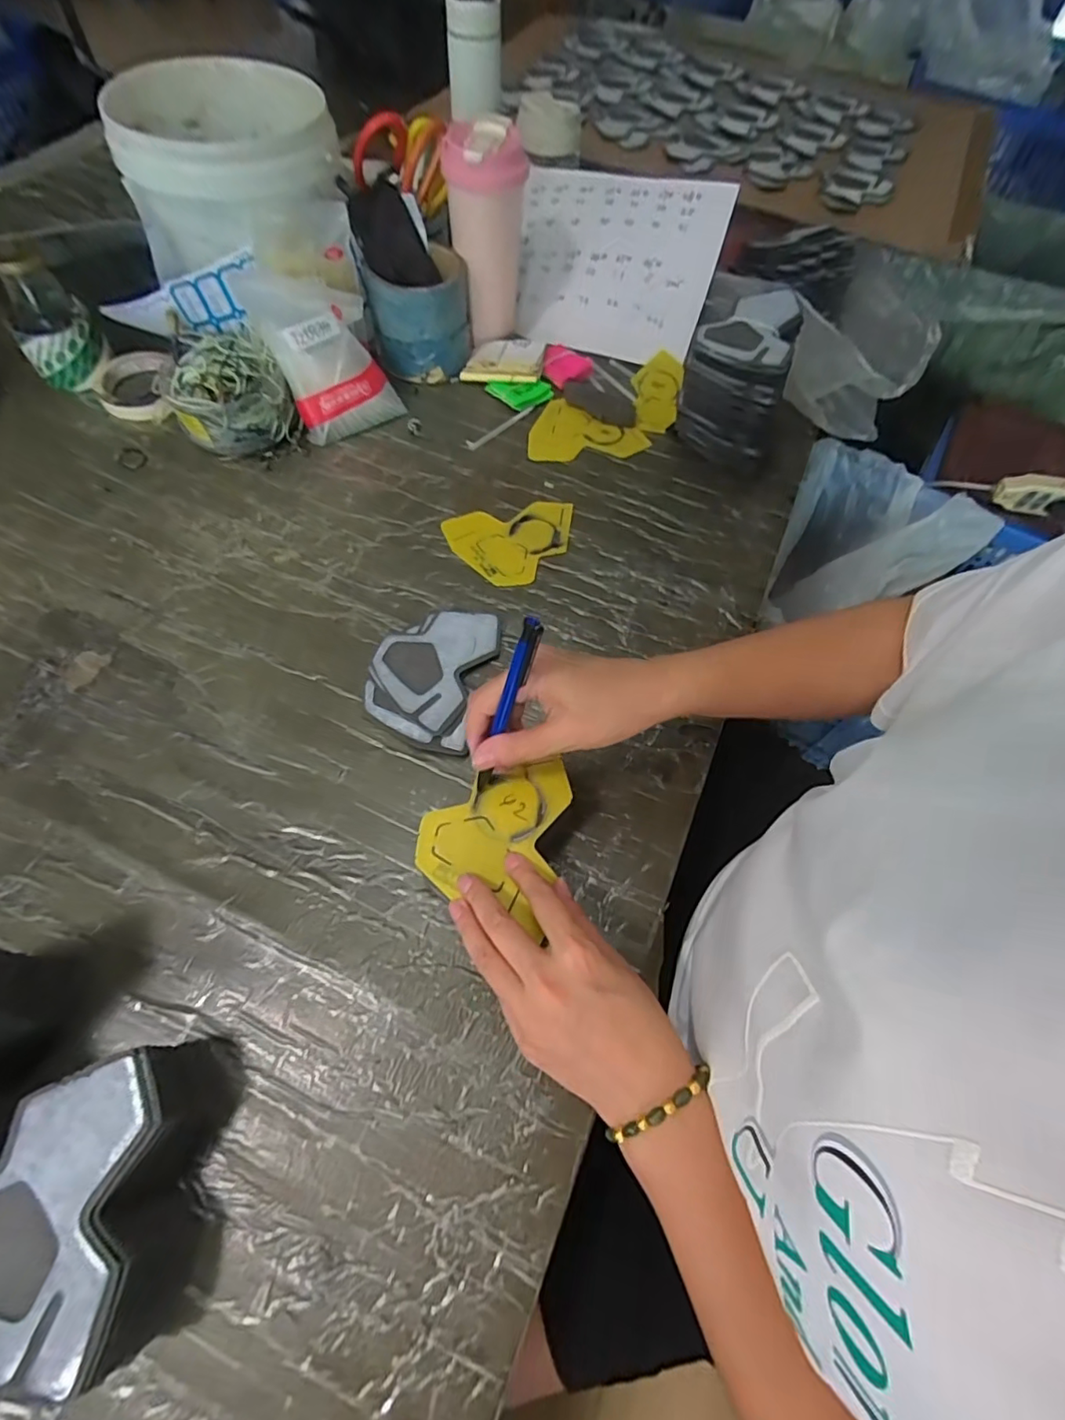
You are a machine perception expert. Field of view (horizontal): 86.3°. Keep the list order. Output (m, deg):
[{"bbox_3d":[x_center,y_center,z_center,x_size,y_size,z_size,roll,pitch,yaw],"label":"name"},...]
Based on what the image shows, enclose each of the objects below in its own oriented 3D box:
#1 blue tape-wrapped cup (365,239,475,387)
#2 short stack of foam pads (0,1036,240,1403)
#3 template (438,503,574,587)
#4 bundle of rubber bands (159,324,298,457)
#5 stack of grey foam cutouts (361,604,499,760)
[{"bbox_3d":[-0.126,-0.454,0.663,0.109,0.104,0.093,-4,62,-6],"label":"blue tape-wrapped cup"},{"bbox_3d":[-0.229,0.251,0.295,0.108,0.060,0.126,-4,62,-6],"label":"short stack of foam pads"},{"bbox_3d":[-0.018,-0.168,0.569,0.128,0.007,0.098,-10,63,-9],"label":"template"},{"bbox_3d":[-0.324,-0.336,0.604,0.110,0.079,0.117,-27,66,-17],"label":"bundle of rubber bands"},{"bbox_3d":[-0.088,-0.033,0.488,0.097,0.014,0.134,14,62,4],"label":"stack of grey foam cutouts"}]

